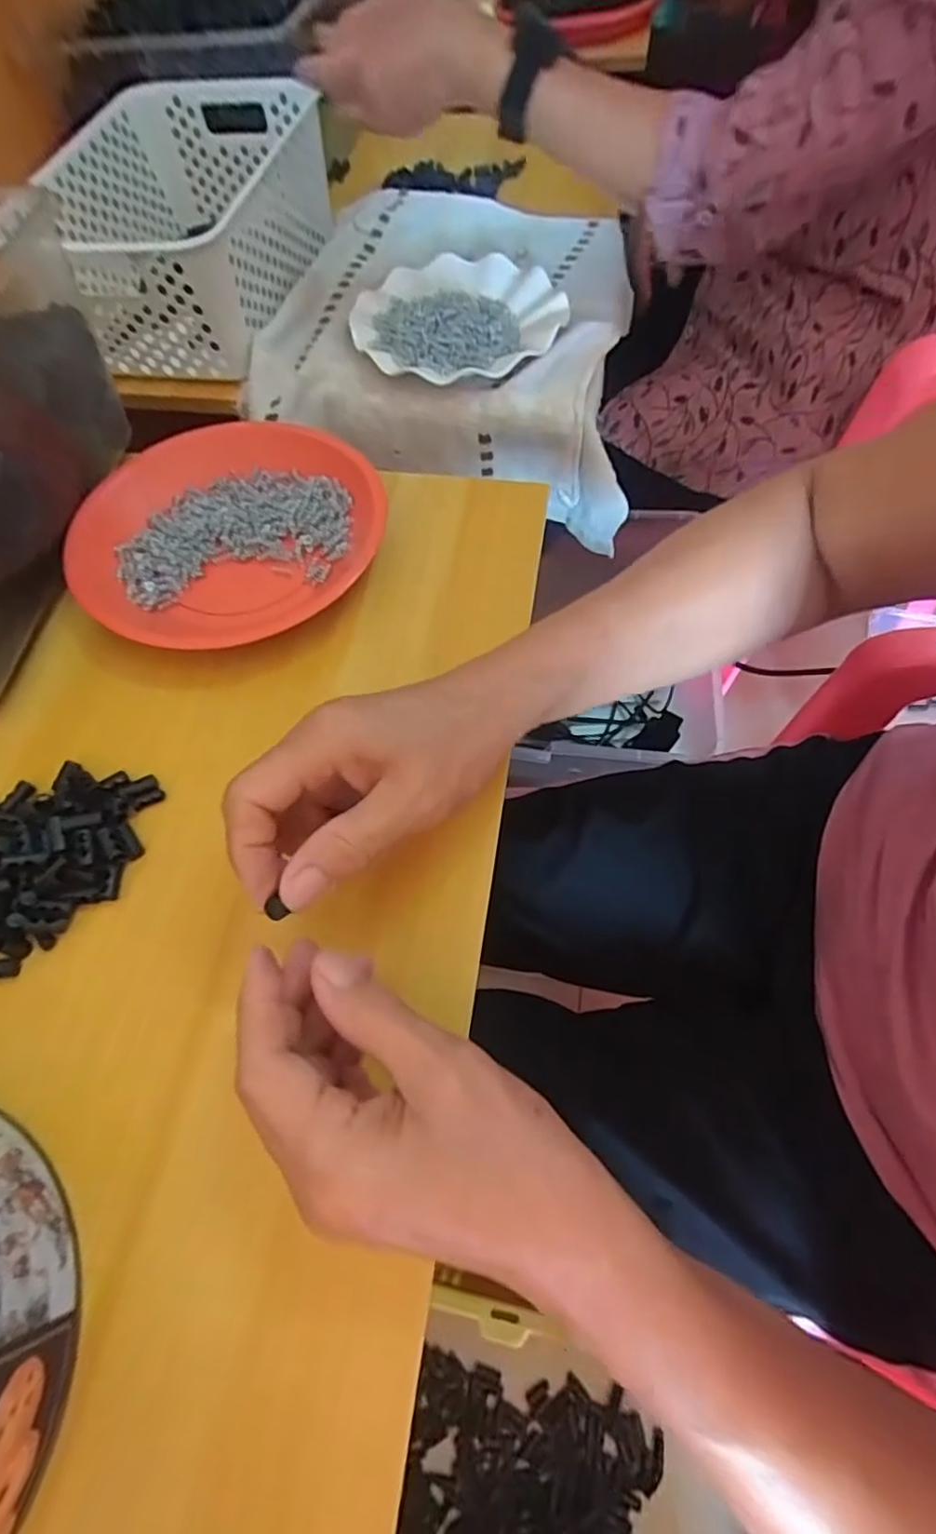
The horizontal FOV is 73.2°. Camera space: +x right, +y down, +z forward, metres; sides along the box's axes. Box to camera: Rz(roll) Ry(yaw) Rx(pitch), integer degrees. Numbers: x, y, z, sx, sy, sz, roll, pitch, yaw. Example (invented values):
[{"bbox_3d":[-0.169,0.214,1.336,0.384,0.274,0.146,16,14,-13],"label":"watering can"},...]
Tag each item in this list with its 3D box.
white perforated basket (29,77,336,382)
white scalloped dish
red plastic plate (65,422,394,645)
[{"bbox_3d":[-0.264,-0.509,0.593,0.204,0.105,0.307,8,64,8],"label":"white perforated basket"},{"bbox_3d":[-0.009,-0.400,0.561,0.180,0.033,0.177,-1,63,3],"label":"white scalloped dish"},{"bbox_3d":[-0.158,-0.155,0.418,0.190,0.026,0.190,-1,63,3],"label":"red plastic plate"}]

